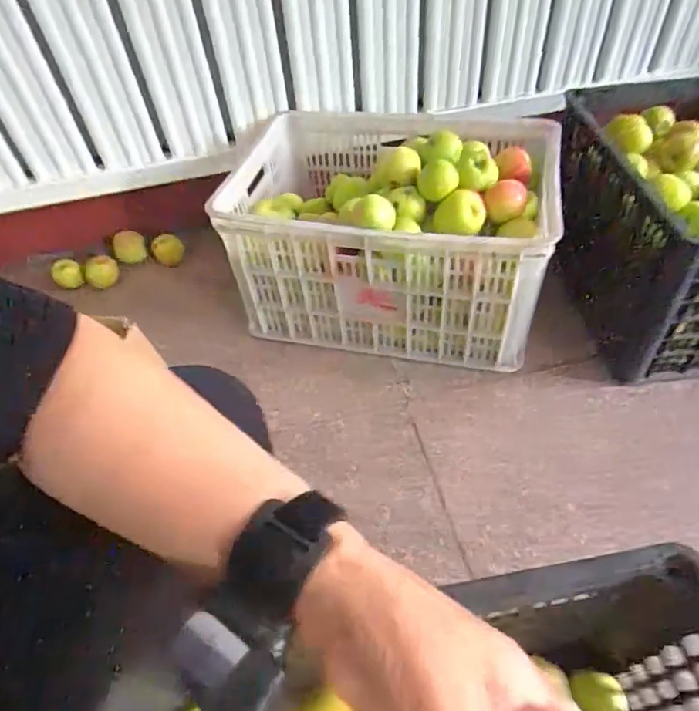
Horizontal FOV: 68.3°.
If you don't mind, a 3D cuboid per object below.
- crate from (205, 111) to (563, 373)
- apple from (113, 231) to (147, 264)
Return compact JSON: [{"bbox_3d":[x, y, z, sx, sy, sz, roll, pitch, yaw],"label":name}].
[{"bbox_3d":[0.070,-0.242,0.941,0.529,0.282,0.417,5,52,9],"label":"crate"},{"bbox_3d":[-0.486,-0.242,1.142,0.070,0.059,0.067,-28,52,-17],"label":"apple"}]

